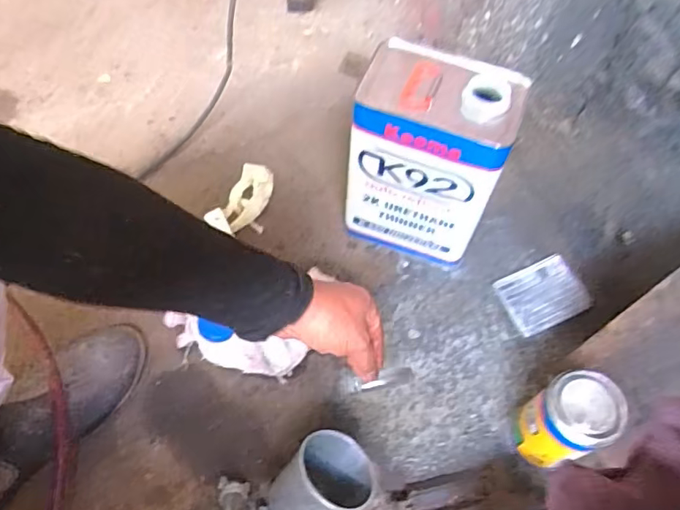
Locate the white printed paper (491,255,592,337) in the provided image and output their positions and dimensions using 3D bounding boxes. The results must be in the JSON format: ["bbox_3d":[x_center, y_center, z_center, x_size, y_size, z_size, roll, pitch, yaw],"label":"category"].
[{"bbox_3d":[0.265,0.051,0.718,0.107,0.011,0.081,-20,64,-13],"label":"white printed paper"}]

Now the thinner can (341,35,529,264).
[{"bbox_3d":[0.100,-0.110,0.664,0.163,0.254,0.118,18,62,7],"label":"thinner can"}]

